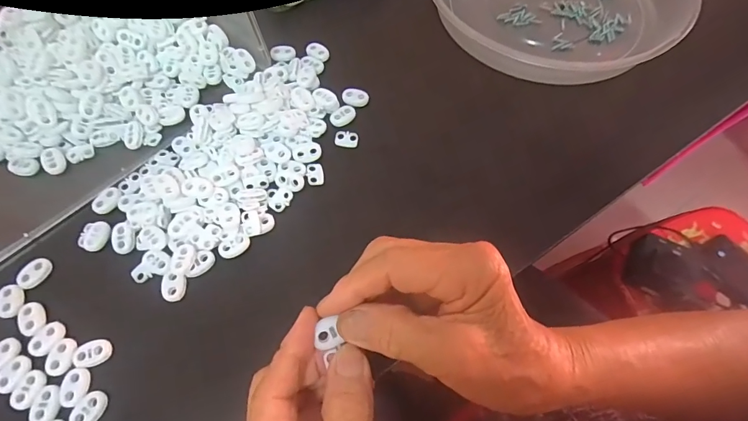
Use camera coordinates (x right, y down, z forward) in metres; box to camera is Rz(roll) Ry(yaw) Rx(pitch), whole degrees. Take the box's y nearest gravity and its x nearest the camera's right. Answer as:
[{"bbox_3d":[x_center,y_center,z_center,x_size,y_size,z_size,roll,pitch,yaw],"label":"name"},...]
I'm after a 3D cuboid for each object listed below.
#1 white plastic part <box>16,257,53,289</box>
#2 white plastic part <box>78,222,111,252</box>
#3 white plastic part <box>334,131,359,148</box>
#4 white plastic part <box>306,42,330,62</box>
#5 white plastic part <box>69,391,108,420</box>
[{"bbox_3d":[-0.235,0.044,0.285,0.011,0.010,0.022,31,69,13],"label":"white plastic part"},{"bbox_3d":[-0.202,0.018,0.297,0.016,0.005,0.022,6,66,3],"label":"white plastic part"},{"bbox_3d":[-0.022,-0.058,0.335,0.019,0.004,0.014,5,66,2],"label":"white plastic part"},{"bbox_3d":[-0.051,-0.145,0.374,0.022,0.004,0.017,26,68,11],"label":"white plastic part"},{"bbox_3d":[-0.173,0.121,0.249,0.015,0.007,0.021,33,70,14],"label":"white plastic part"}]

